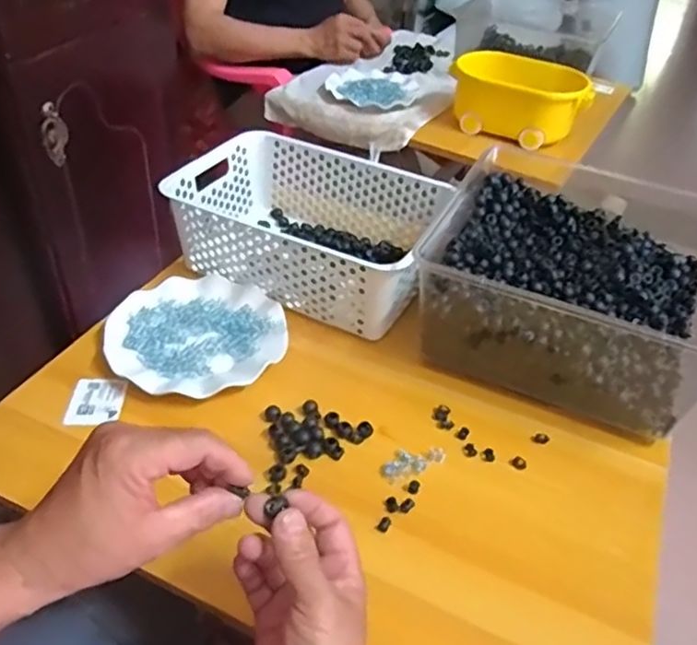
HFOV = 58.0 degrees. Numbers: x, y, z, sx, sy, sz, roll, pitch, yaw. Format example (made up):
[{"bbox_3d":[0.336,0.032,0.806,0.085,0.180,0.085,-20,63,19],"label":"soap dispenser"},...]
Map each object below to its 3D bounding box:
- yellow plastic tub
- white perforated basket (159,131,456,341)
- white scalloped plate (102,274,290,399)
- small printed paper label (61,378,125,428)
[{"bbox_3d":[0.308,-0.407,1.142,0.243,0.101,0.141,16,41,13],"label":"yellow plastic tub"},{"bbox_3d":[-0.045,-0.116,0.771,0.301,0.107,0.205,22,43,19],"label":"white perforated basket"},{"bbox_3d":[-0.160,0.014,0.676,0.185,0.021,0.174,3,40,-3],"label":"white scalloped plate"},{"bbox_3d":[-0.246,0.077,0.612,0.050,0.006,0.056,1,40,-5],"label":"small printed paper label"}]

